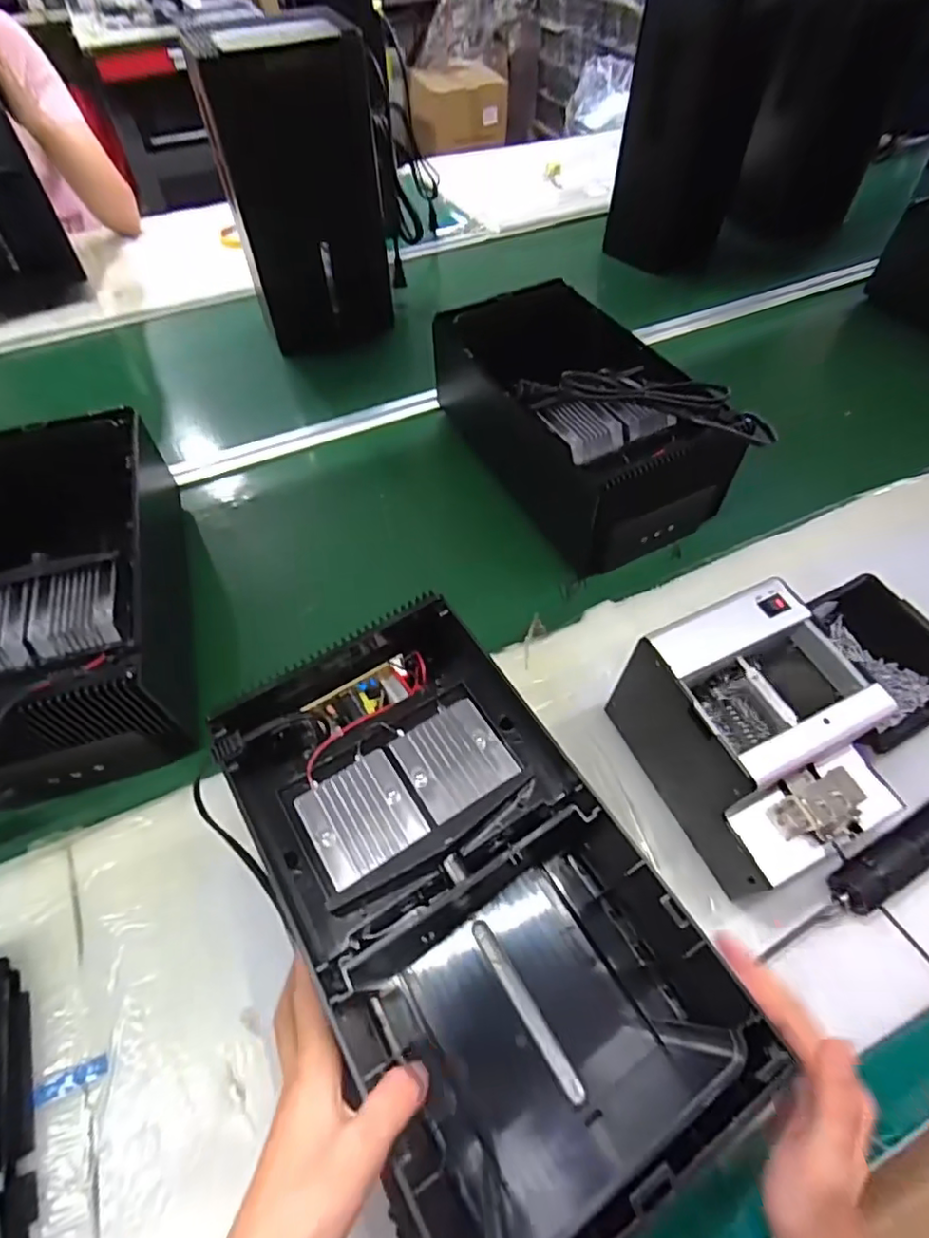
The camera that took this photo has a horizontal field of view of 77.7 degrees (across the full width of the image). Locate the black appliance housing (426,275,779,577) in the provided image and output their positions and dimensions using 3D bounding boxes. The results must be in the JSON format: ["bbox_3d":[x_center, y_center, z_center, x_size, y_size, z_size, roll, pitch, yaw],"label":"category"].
[{"bbox_3d":[0.130,-0.233,0.688,0.195,0.156,0.347,-25,58,-16],"label":"black appliance housing"}]

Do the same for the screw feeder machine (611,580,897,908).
[{"bbox_3d":[0.220,0.092,0.440,0.125,0.139,0.172,-18,57,-12],"label":"screw feeder machine"}]

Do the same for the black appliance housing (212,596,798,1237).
[{"bbox_3d":[-0.003,0.179,0.400,0.199,0.147,0.350,-26,59,-17],"label":"black appliance housing"}]

